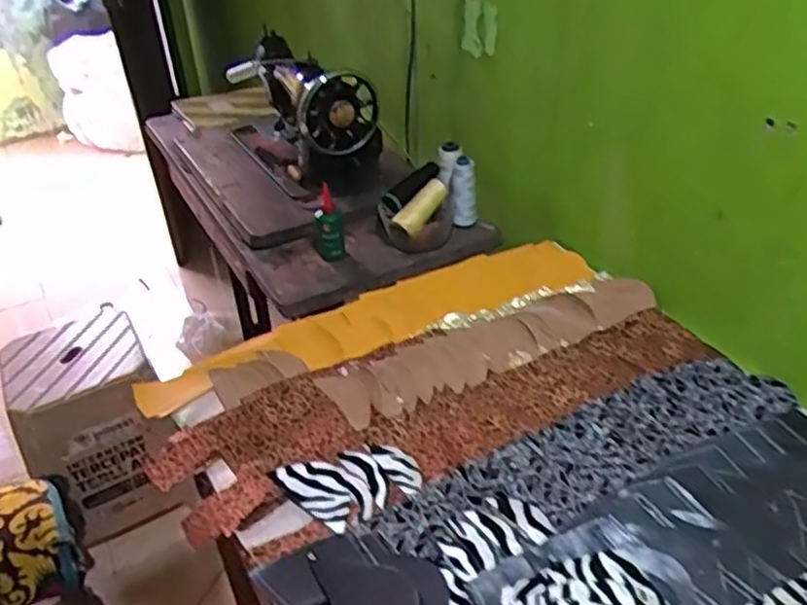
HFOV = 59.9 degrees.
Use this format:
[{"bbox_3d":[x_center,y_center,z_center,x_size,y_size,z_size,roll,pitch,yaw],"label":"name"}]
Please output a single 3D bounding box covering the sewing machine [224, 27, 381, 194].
[{"bbox_3d":[-0.193,-0.361,1.301,0.145,0.200,0.389,-22,40,-24],"label":"sewing machine"}]

